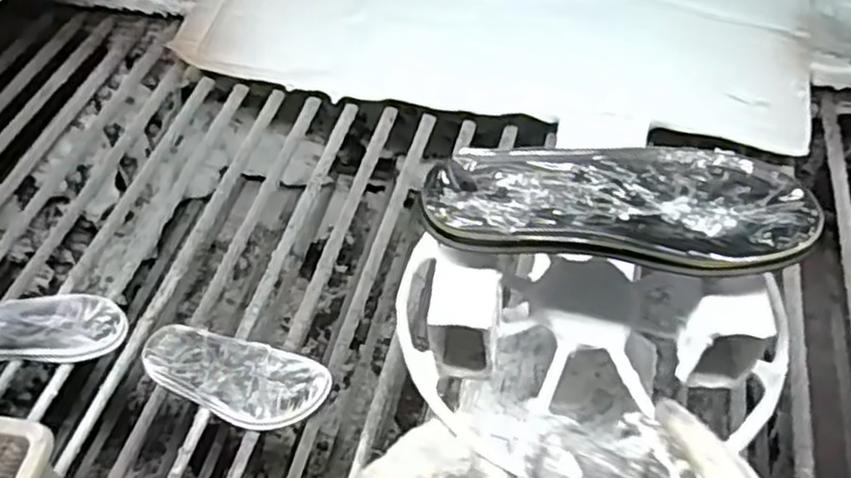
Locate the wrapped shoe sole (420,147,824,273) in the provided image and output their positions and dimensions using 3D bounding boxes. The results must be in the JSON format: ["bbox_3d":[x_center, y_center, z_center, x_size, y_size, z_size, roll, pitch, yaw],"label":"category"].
[{"bbox_3d":[0.116,-0.026,0.456,0.225,0.019,0.092,4,53,6],"label":"wrapped shoe sole"}]

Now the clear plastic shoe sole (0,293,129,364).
[{"bbox_3d":[-0.488,0.110,0.908,0.227,0.024,0.096,1,52,3],"label":"clear plastic shoe sole"}]

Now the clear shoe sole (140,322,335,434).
[{"bbox_3d":[-0.227,0.159,0.849,0.231,0.012,0.091,12,61,17],"label":"clear shoe sole"}]

